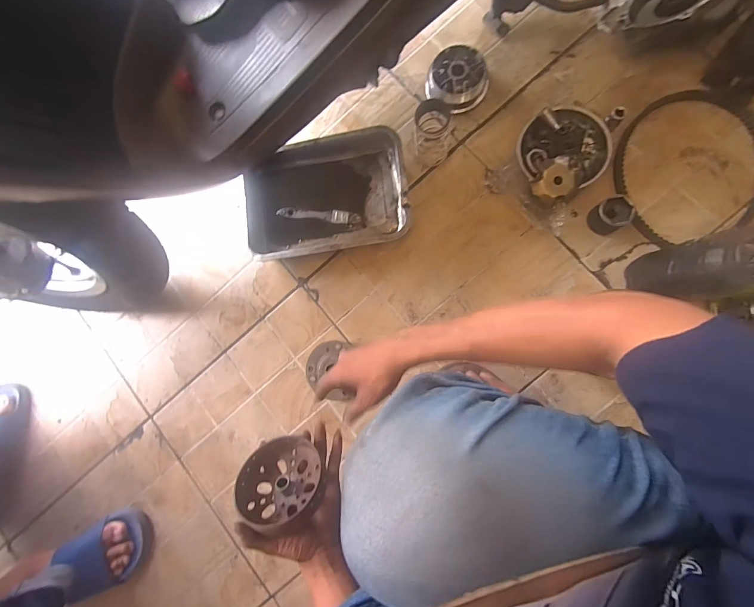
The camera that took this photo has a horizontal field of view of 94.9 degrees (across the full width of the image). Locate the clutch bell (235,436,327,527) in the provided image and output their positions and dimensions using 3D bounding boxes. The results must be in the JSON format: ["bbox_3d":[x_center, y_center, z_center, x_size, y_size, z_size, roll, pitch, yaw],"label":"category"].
[{"bbox_3d":[-0.134,0.244,0.476,0.110,0.053,0.115,-7,44,-1],"label":"clutch bell"}]

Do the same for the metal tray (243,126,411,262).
[{"bbox_3d":[-0.098,-0.197,0.647,0.301,0.050,0.211,-8,85,7],"label":"metal tray"}]

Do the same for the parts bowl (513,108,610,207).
[{"bbox_3d":[0.314,-0.257,0.595,0.155,0.049,0.143,-1,86,8],"label":"parts bowl"}]

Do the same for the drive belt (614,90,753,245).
[{"bbox_3d":[0.529,-0.235,0.579,0.241,0.021,0.243,-14,84,7],"label":"drive belt"}]

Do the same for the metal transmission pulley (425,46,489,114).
[{"bbox_3d":[0.147,-0.408,0.631,0.106,0.050,0.091,36,91,9],"label":"metal transmission pulley"}]

